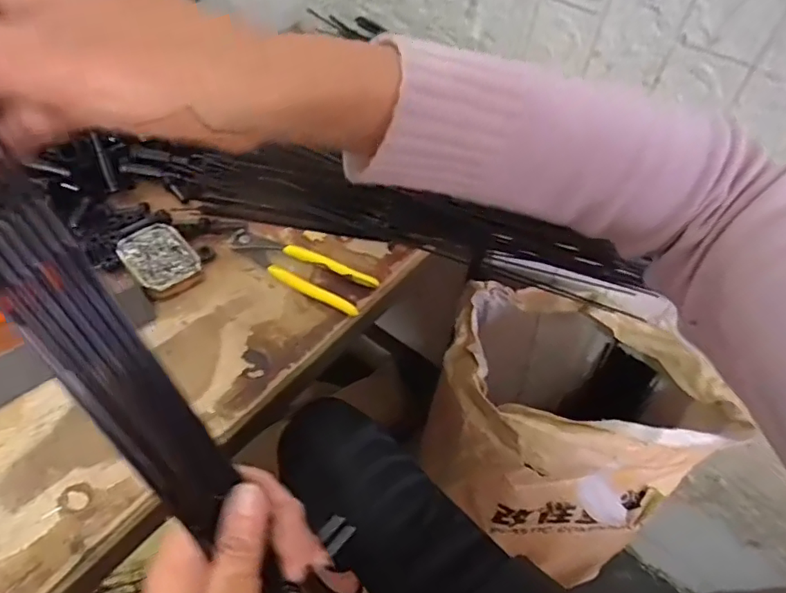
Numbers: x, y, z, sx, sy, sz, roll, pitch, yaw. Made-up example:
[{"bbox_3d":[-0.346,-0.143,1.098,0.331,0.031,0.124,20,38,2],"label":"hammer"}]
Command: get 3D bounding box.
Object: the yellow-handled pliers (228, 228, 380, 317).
[{"bbox_3d":[-0.101,-0.029,0.564,0.165,0.016,0.048,22,51,13],"label":"yellow-handled pliers"}]

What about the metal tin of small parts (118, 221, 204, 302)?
[{"bbox_3d":[-0.240,-0.038,0.552,0.061,0.019,0.089,-31,59,-28],"label":"metal tin of small parts"}]

